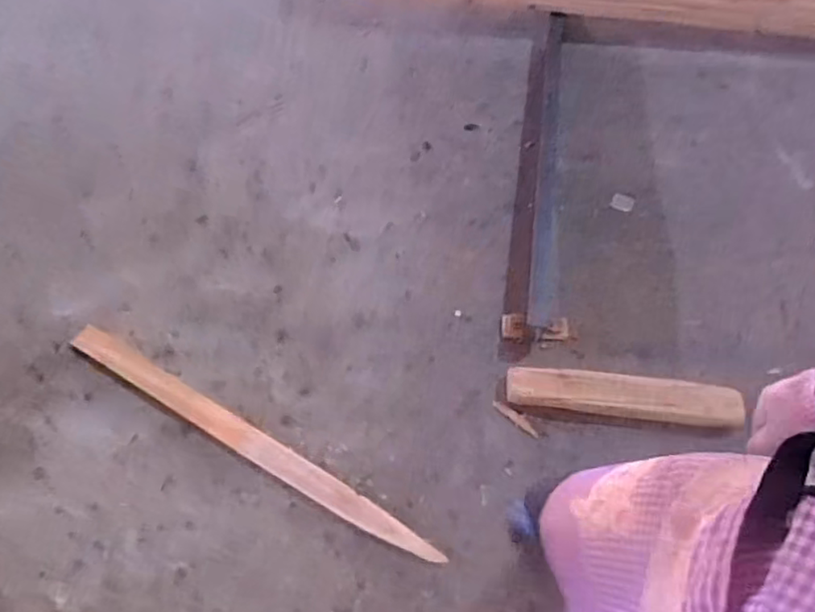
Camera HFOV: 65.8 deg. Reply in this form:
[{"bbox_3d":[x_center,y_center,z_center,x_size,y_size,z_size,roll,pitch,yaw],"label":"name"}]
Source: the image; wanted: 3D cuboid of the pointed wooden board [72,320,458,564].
[{"bbox_3d":[-0.334,0.281,1.321,0.911,0.021,0.062,29,64,12],"label":"pointed wooden board"}]

